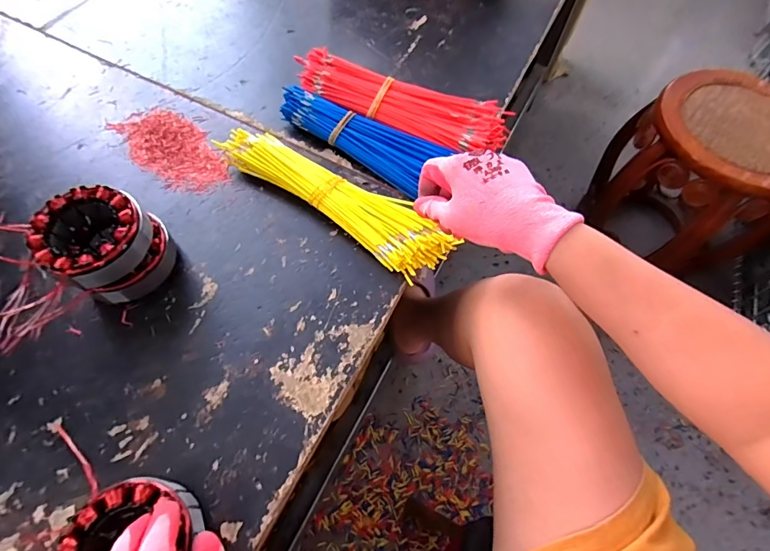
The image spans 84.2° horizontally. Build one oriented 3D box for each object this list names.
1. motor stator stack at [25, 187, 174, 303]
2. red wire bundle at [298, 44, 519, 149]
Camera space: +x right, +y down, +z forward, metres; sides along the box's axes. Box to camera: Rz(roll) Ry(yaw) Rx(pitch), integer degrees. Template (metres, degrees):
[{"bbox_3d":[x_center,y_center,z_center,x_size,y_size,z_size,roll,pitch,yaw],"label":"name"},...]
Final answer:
[{"bbox_3d":[-0.249,-0.023,0.384,0.090,0.077,0.090,23,65,8],"label":"motor stator stack"},{"bbox_3d":[0.018,-0.204,0.514,0.256,0.035,0.078,23,65,8],"label":"red wire bundle"}]

